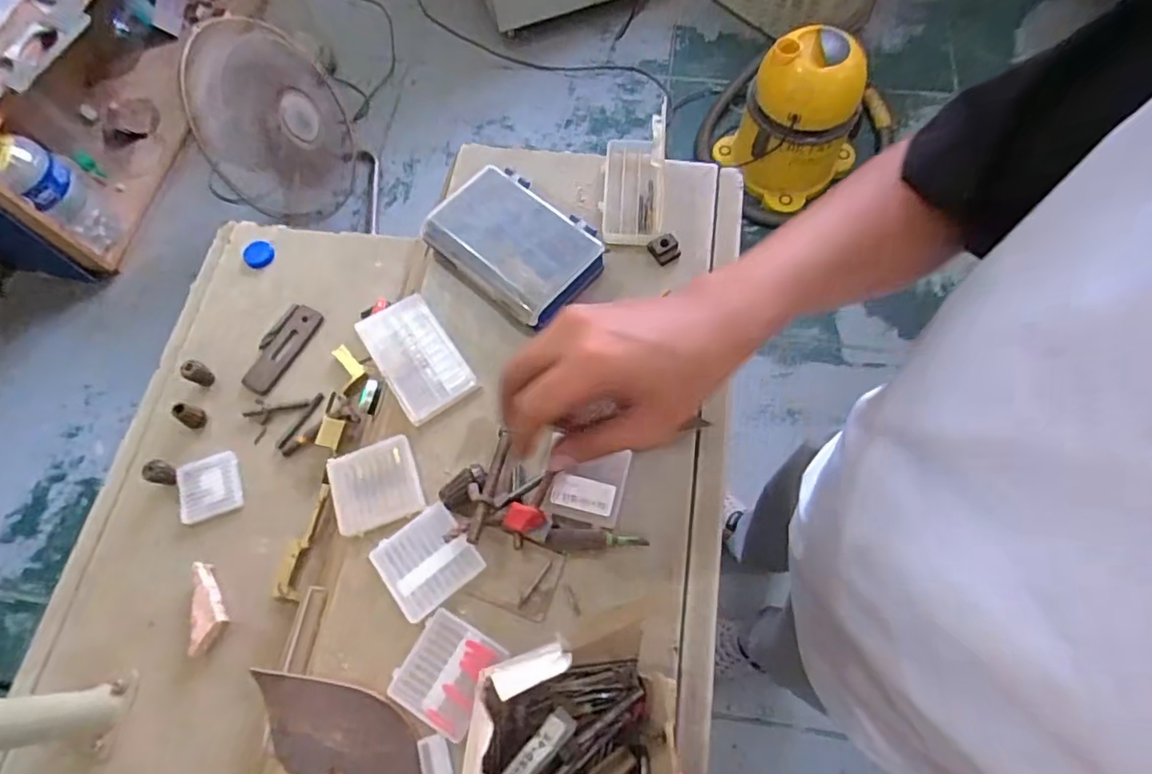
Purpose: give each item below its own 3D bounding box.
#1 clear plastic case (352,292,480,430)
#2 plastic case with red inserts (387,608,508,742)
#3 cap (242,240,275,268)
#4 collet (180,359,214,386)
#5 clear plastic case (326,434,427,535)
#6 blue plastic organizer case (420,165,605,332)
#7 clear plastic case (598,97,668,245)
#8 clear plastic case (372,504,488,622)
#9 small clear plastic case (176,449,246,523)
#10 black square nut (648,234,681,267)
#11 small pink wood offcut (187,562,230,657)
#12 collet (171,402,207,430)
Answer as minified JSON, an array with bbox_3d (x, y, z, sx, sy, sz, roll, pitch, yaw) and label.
[{"bbox_3d":[-0.112,-0.021,0.418,0.052,0.011,0.088,-33,70,-10],"label":"clear plastic case"},{"bbox_3d":[-0.075,0.165,0.346,0.050,0.004,0.054,28,72,13],"label":"plastic case with red inserts"},{"bbox_3d":[-0.344,-0.144,0.645,0.035,0.007,0.031,41,76,17],"label":"cap"},{"bbox_3d":[-0.369,-0.013,0.580,0.017,0.029,0.018,26,72,13],"label":"collet"},{"bbox_3d":[-0.131,0.064,0.387,0.055,0.007,0.053,-20,68,-5],"label":"clear plastic case"},{"bbox_3d":[-0.045,-0.104,0.431,0.121,0.023,0.083,38,75,16],"label":"blue plastic organizer case"},{"bbox_3d":[0.043,-0.163,0.443,0.045,0.065,0.095,3,68,4],"label":"clear plastic case"},{"bbox_3d":[-0.092,0.106,0.368,0.055,0.006,0.052,-37,71,-11],"label":"clear plastic case"},{"bbox_3d":[-0.339,0.092,0.550,0.057,0.005,0.056,-18,68,-4],"label":"small clear plastic case"},{"bbox_3d":[0.066,-0.103,0.445,0.019,0.011,0.019,-24,69,-6],"label":"black square nut"},{"bbox_3d":[-0.311,0.184,0.501,0.025,0.012,0.074,-16,68,-3],"label":"small pink wood offcut"},{"bbox_3d":[-0.366,0.026,0.561,0.020,0.028,0.018,22,71,11],"label":"collet"}]

